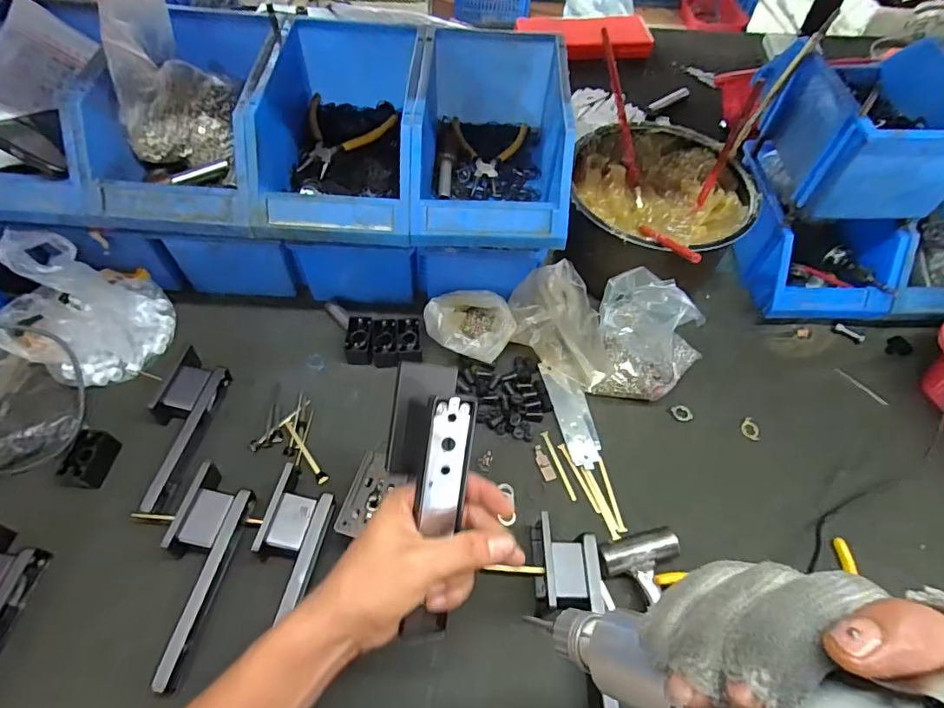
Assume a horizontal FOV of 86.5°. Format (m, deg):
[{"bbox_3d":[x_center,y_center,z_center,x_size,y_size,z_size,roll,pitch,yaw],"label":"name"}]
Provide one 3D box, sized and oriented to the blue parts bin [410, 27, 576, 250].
[{"bbox_3d":[0.020,-0.231,0.540,0.148,0.113,0.256,3,58,-1],"label":"blue parts bin"}]

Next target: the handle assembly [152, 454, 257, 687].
[{"bbox_3d":[-0.253,0.197,0.461,0.054,0.046,0.181,6,58,1],"label":"handle assembly"}]

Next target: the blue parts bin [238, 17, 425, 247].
[{"bbox_3d":[-0.133,-0.242,0.532,0.152,0.098,0.259,2,58,-1],"label":"blue parts bin"}]

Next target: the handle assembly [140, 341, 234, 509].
[{"bbox_3d":[-0.318,0.078,0.536,0.058,0.039,0.176,11,58,4],"label":"handle assembly"}]

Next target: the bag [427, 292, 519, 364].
[{"bbox_3d":[-0.002,-0.034,0.617,0.104,0.047,0.087,0,58,-2],"label":"bag"}]

